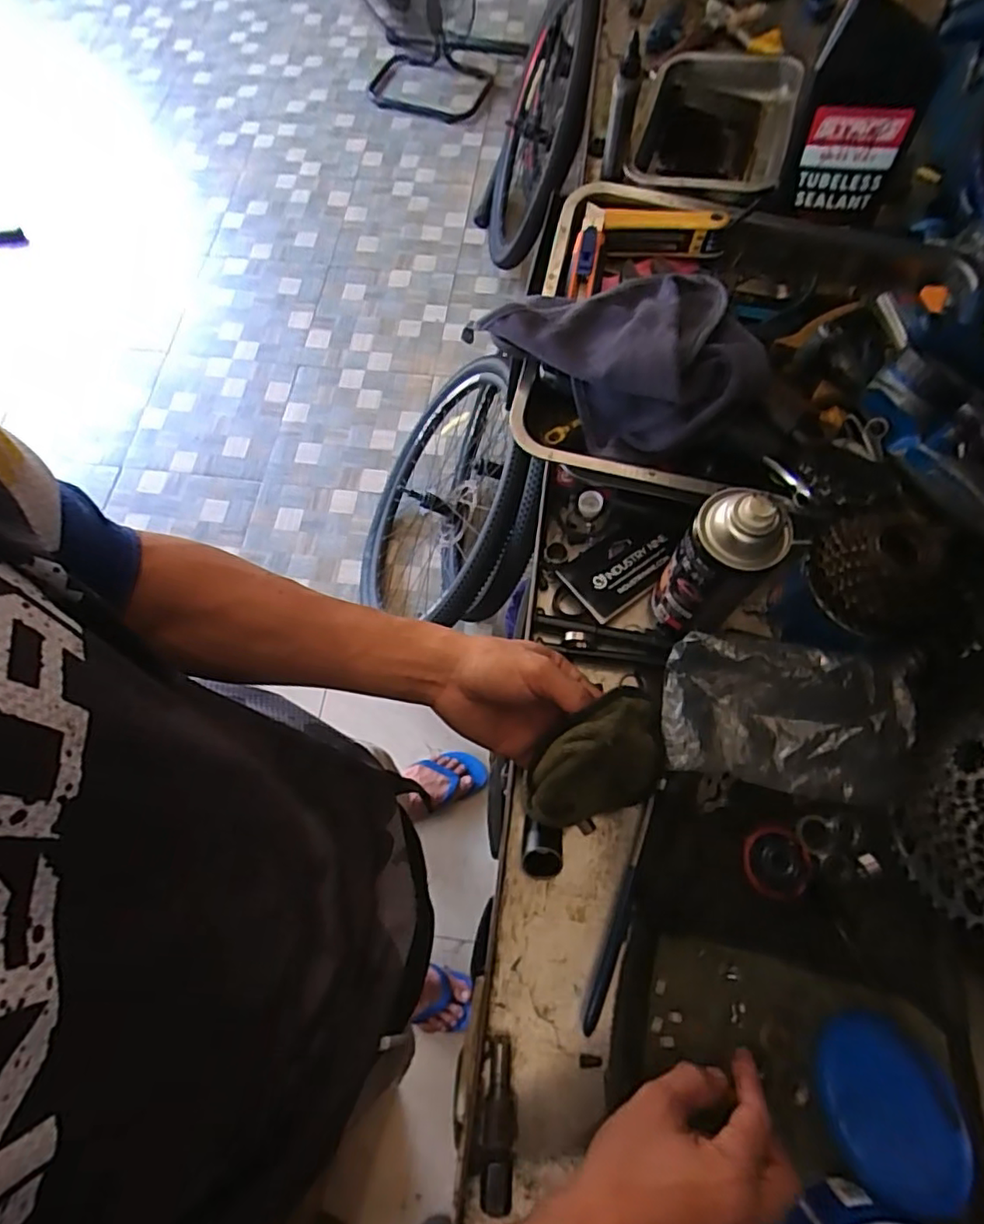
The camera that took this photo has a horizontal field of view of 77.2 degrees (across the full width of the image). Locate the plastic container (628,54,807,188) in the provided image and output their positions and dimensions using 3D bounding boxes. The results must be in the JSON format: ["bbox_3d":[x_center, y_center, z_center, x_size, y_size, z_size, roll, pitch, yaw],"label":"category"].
[{"bbox_3d":[0.274,-0.592,0.772,0.186,0.076,0.292,16,70,8],"label":"plastic container"}]

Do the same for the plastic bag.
[{"bbox_3d":[0.229,0.081,0.485,0.174,0.052,0.107,9,69,6],"label":"plastic bag"}]

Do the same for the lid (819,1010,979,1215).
[{"bbox_3d":[0.261,0.322,0.402,0.089,0.006,0.099,-5,48,-11],"label":"lid"}]

